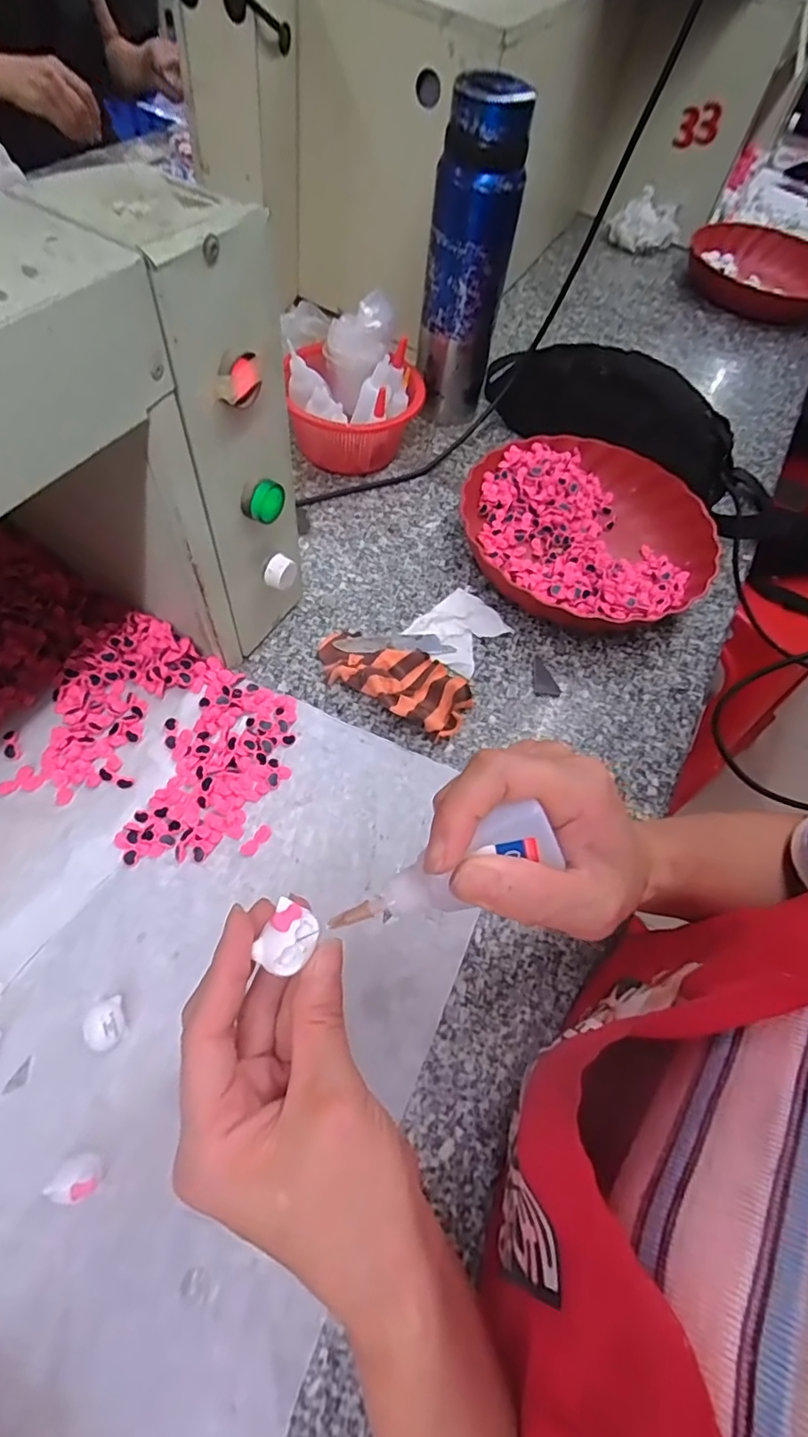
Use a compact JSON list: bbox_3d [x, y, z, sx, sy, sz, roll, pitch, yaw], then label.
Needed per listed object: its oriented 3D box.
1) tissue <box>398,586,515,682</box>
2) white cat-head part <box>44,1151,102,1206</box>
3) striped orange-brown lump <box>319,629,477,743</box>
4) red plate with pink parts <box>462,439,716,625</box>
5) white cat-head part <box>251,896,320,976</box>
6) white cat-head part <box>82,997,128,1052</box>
[{"bbox_3d":[0.052,-0.080,0.521,0.070,0.007,0.083,42,64,17],"label":"tissue"},{"bbox_3d":[-0.171,0.240,0.302,0.021,0.020,0.020,3,60,-5],"label":"white cat-head part"},{"bbox_3d":[-0.008,-0.040,0.481,0.136,0.024,0.067,29,61,10],"label":"striped orange-brown lump"},{"bbox_3d":[0.178,-0.180,0.568,0.236,0.043,0.234,3,60,-5],"label":"red plate with pink parts"},{"bbox_3d":[-0.045,0.084,0.222,0.020,0.008,0.024,26,61,11],"label":"white cat-head part"},{"bbox_3d":[-0.175,0.178,0.337,0.019,0.019,0.027,-5,61,-10],"label":"white cat-head part"}]

